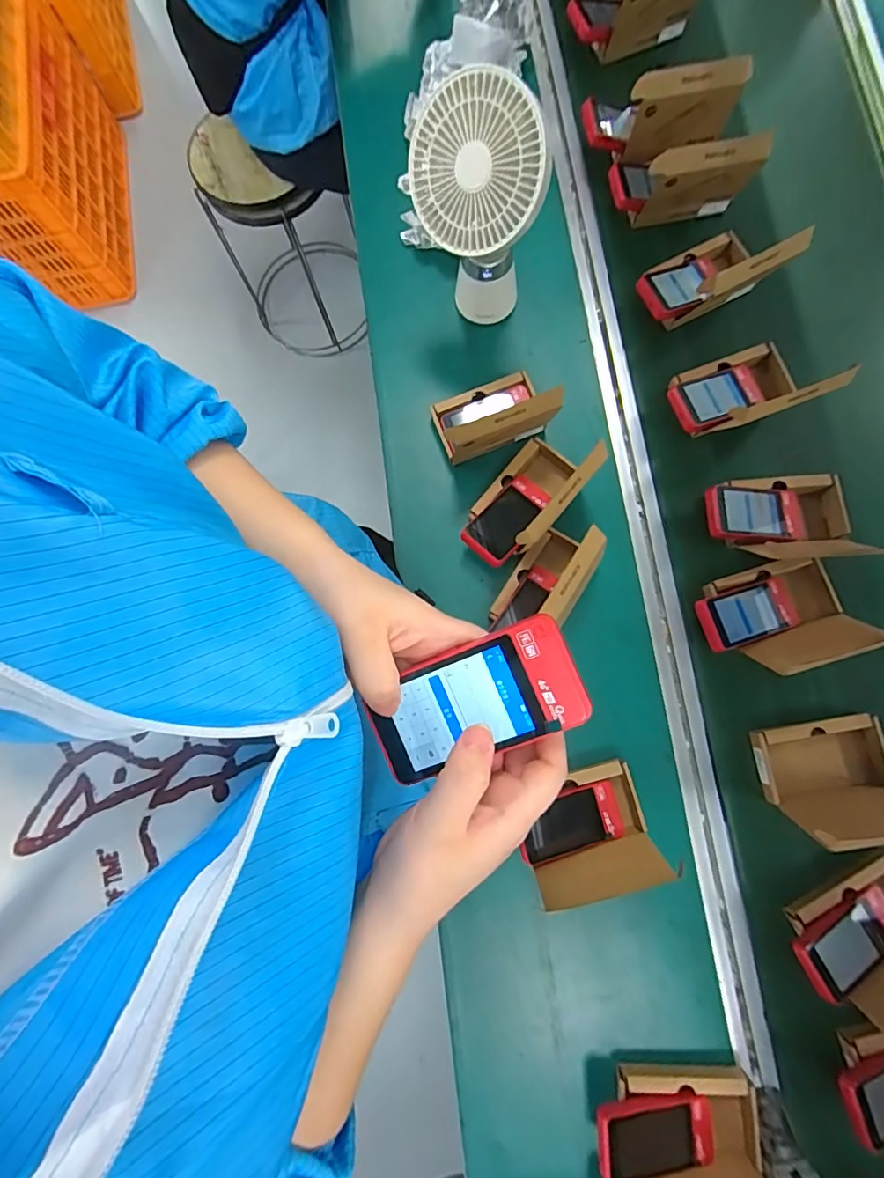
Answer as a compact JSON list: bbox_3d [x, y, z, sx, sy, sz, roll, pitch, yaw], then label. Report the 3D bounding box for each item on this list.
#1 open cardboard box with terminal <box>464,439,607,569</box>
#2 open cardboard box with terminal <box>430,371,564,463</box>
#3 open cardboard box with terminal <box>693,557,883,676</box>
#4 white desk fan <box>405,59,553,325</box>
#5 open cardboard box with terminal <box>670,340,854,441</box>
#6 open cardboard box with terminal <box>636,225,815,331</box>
[{"bbox_3d":[0.098,-0.109,0.629,0.091,0.122,0.164,40,84,4],"label":"open cardboard box with terminal"},{"bbox_3d":[0.060,-0.222,0.645,0.137,0.132,0.099,-18,83,-2],"label":"open cardboard box with terminal"},{"bbox_3d":[0.403,0.027,0.614,0.183,0.114,0.118,-17,87,0],"label":"open cardboard box with terminal"},{"bbox_3d":[0.037,-0.412,0.616,0.137,0.258,0.107,-1,87,1],"label":"white desk fan"},{"bbox_3d":[0.385,-0.258,0.655,0.171,0.114,0.114,-23,87,-1],"label":"open cardboard box with terminal"},{"bbox_3d":[0.356,-0.420,0.681,0.172,0.111,0.110,-32,87,-1],"label":"open cardboard box with terminal"}]

